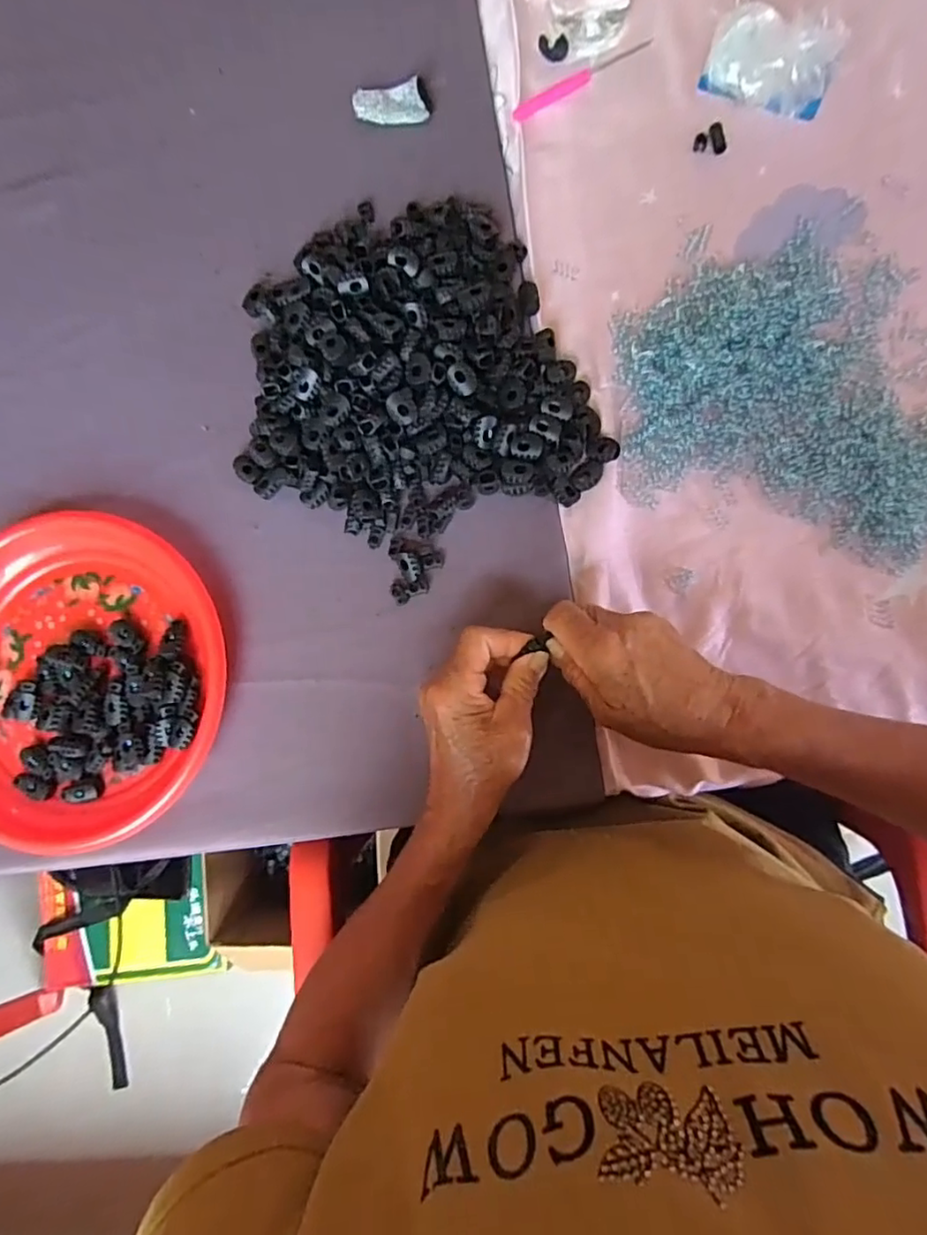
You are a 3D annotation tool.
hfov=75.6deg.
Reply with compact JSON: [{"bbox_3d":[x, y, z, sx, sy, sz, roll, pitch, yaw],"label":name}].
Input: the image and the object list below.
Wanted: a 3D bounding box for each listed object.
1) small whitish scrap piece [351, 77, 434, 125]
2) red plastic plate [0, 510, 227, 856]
[{"bbox_3d":[-0.052,-0.379,0.440,0.055,0.015,0.023,-6,83,5],"label":"small whitish scrap piece"},{"bbox_3d":[-0.269,0.039,0.411,0.217,0.041,0.213,-1,83,6],"label":"red plastic plate"}]

